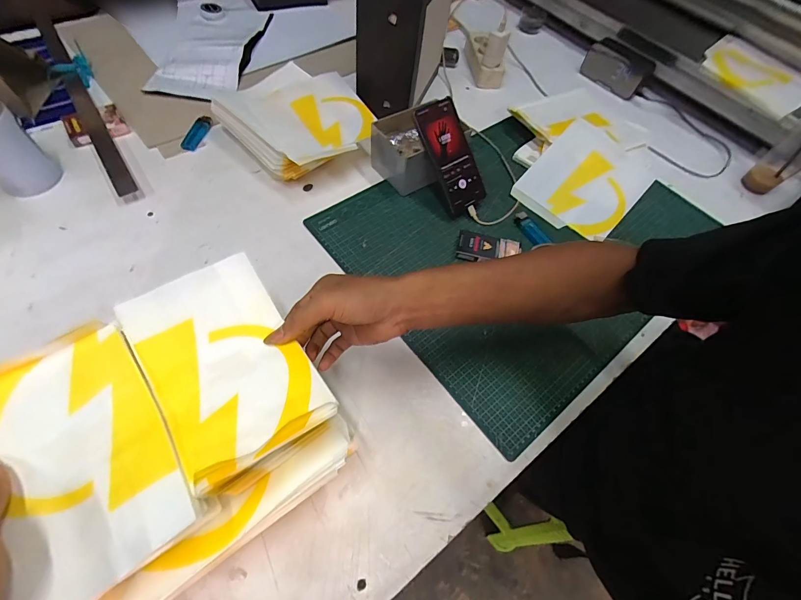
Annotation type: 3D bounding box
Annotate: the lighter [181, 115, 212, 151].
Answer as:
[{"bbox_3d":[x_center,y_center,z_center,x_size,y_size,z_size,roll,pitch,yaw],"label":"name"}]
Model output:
[{"bbox_3d":[-0.362,-0.296,0.641,0.025,0.011,0.080,7,59,0],"label":"lighter"}]

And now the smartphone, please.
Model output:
[{"bbox_3d":[0.082,-0.226,0.569,0.076,0.010,0.162,-33,108,-20],"label":"smartphone"}]

